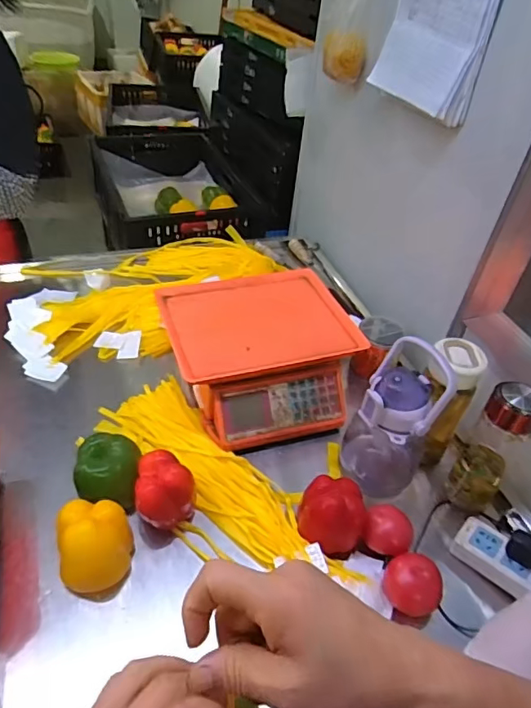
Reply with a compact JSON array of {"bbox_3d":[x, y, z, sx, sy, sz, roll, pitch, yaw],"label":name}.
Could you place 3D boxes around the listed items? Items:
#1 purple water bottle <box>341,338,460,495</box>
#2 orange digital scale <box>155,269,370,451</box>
[{"bbox_3d":[0.174,0.103,0.705,0.109,0.252,0.093,21,42,15],"label":"purple water bottle"},{"bbox_3d":[-0.013,-0.011,0.851,0.296,0.119,0.303,-9,43,-18],"label":"orange digital scale"}]

